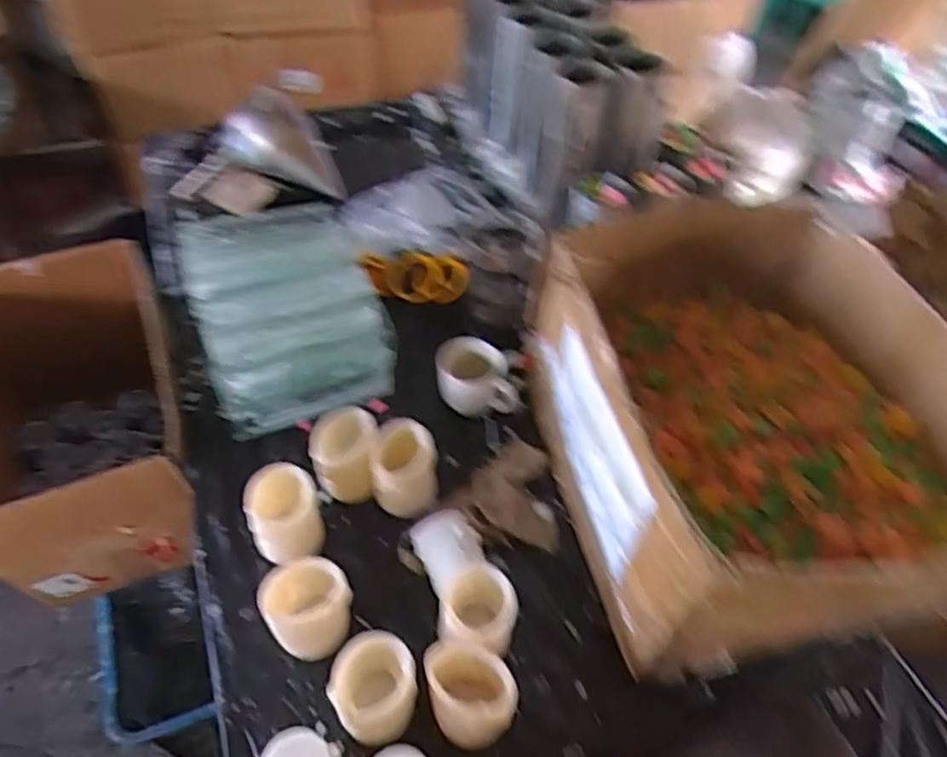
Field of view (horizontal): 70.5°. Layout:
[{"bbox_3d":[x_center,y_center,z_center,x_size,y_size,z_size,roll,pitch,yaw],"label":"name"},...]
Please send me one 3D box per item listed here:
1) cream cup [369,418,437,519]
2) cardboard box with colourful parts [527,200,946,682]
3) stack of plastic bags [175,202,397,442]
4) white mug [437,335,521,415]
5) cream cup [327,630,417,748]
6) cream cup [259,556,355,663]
[{"bbox_3d":[-0.079,0.098,0.749,0.071,0.087,0.076,2,50,-3],"label":"cream cup"},{"bbox_3d":[0.295,0.034,0.723,0.401,0.231,0.472,-2,50,-6],"label":"cardboard box with colourful parts"},{"bbox_3d":[-0.247,-0.092,0.871,0.209,0.114,0.283,-16,53,-17],"label":"stack of plastic bags"},{"bbox_3d":[0.005,-0.002,0.841,0.098,0.076,0.066,2,50,-2],"label":"white mug"},{"bbox_3d":[-0.088,0.285,0.604,0.069,0.100,0.072,2,50,-3],"label":"cream cup"},{"bbox_3d":[-0.158,0.220,0.645,0.079,0.085,0.070,-23,55,-22],"label":"cream cup"}]

